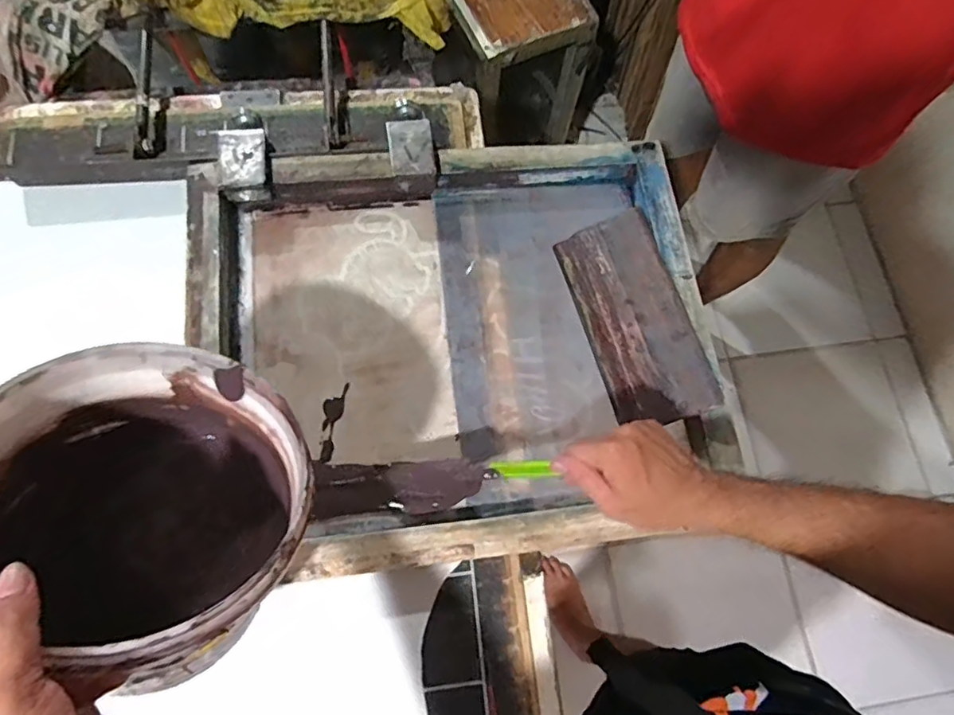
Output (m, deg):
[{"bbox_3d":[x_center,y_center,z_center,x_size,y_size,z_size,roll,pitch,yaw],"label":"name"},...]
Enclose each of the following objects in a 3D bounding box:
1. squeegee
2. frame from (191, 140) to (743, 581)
[{"bbox_3d":[0.180,-0.047,0.653,0.108,0.051,0.242,-14,73,-7],"label":"squeegee"},{"bbox_3d":[-0.009,-0.021,0.636,0.541,0.050,0.445,-10,73,-6],"label":"frame"}]

